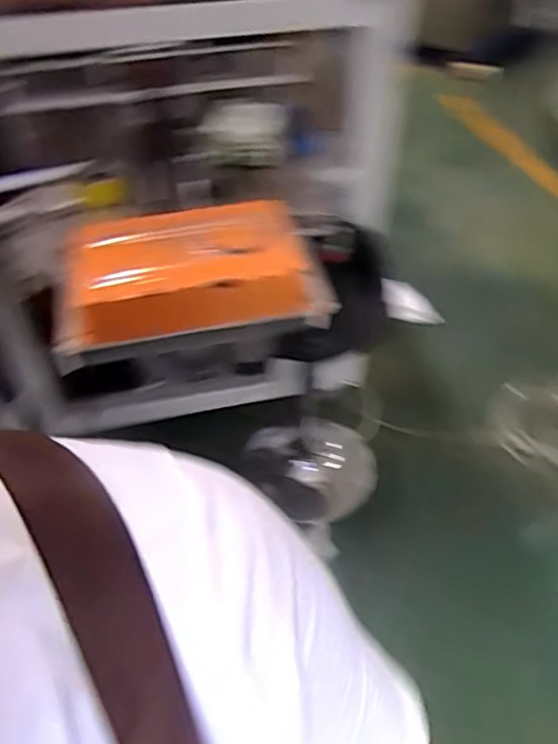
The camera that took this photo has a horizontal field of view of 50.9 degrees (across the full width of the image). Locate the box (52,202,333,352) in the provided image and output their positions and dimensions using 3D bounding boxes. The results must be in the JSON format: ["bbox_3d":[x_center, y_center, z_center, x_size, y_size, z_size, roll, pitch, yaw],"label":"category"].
[{"bbox_3d":[-0.147,-0.157,0.939,0.388,0.114,0.203,-12,49,-7],"label":"box"}]

